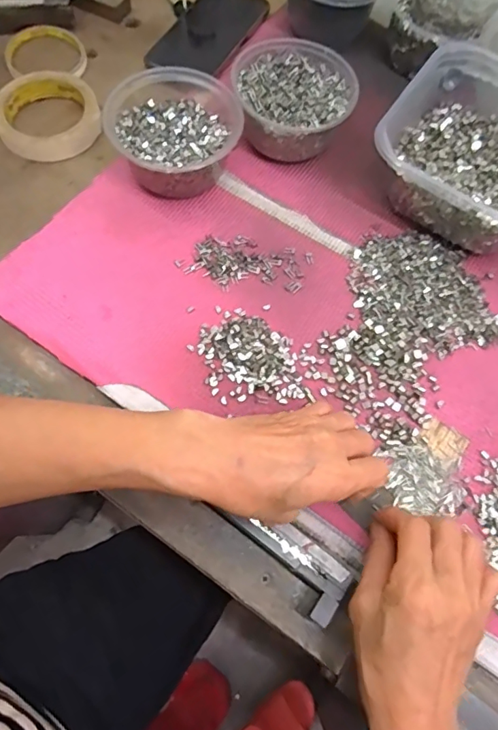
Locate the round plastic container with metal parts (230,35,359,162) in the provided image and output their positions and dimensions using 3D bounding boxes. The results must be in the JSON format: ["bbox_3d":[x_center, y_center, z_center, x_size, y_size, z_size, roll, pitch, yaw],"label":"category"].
[{"bbox_3d":[0.041,-0.251,0.476,0.111,0.056,0.109,1,70,-2],"label":"round plastic container with metal parts"}]

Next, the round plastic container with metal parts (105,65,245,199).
[{"bbox_3d":[-0.064,-0.205,0.450,0.114,0.058,0.112,1,70,-2],"label":"round plastic container with metal parts"}]

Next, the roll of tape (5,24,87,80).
[{"bbox_3d":[-0.221,-0.337,0.536,0.081,0.015,0.081,1,70,-2],"label":"roll of tape"}]

